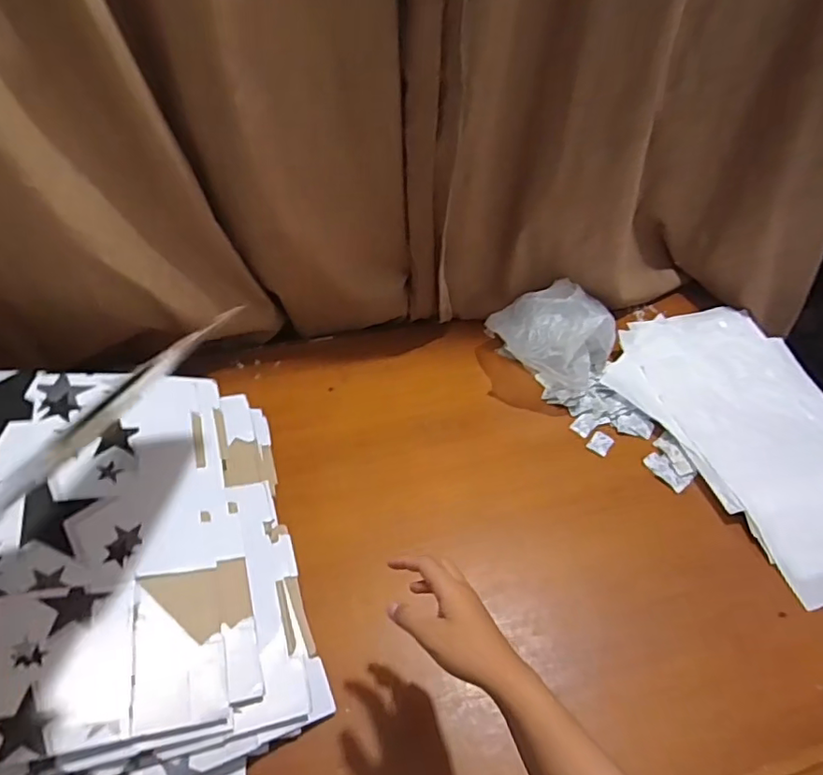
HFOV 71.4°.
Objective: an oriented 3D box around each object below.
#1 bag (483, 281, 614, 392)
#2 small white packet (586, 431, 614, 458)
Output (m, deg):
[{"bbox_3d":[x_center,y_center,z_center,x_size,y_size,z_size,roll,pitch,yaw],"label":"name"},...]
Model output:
[{"bbox_3d":[0.234,-0.092,0.942,0.179,0.136,0.218,34,53,25],"label":"bag"},{"bbox_3d":[0.287,0.084,0.869,0.033,0.006,0.041,32,52,24],"label":"small white packet"}]

